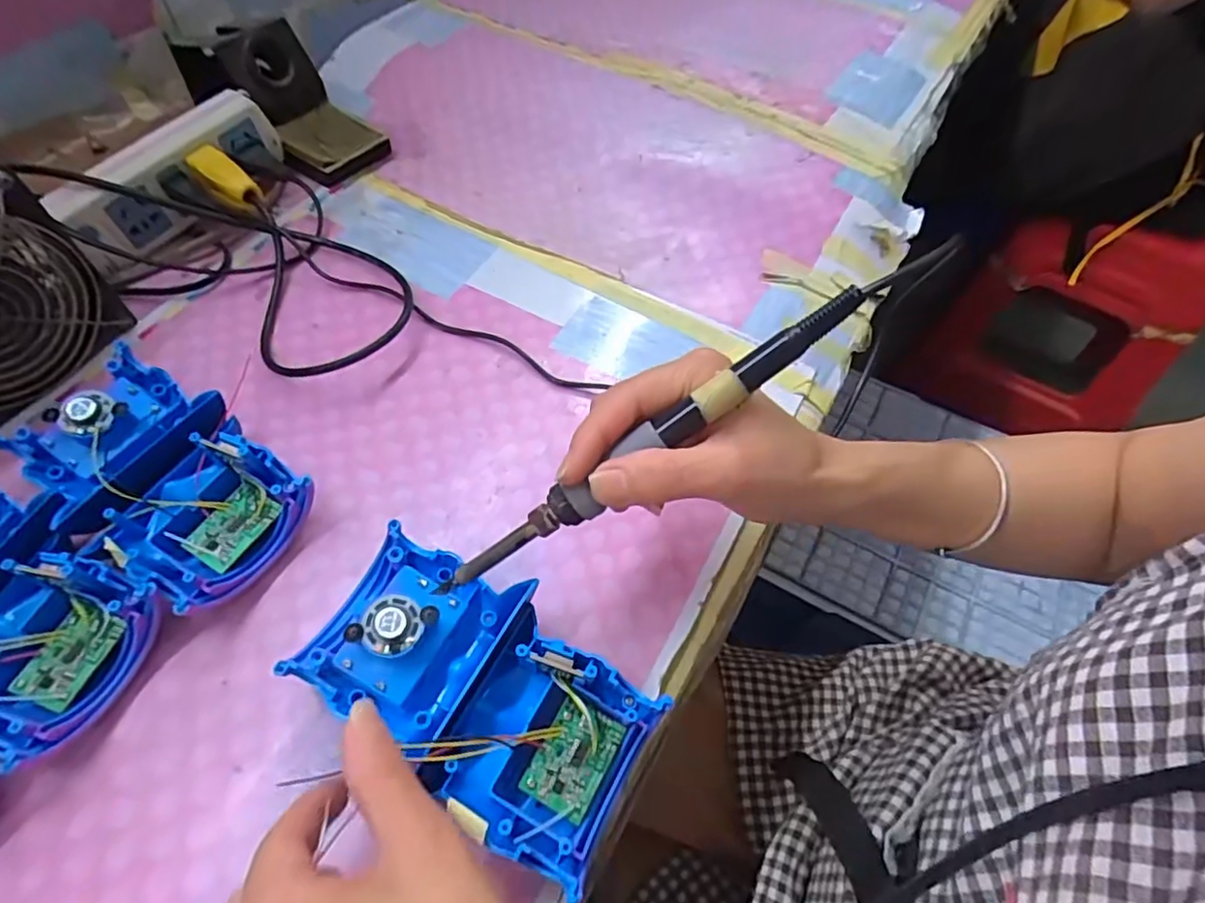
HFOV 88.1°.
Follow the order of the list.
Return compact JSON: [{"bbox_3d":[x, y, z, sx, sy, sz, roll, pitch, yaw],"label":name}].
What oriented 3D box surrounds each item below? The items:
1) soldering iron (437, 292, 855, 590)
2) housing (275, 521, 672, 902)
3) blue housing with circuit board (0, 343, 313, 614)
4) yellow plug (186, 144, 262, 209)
[{"bbox_3d":[0.016,0.000,0.253,0.204,0.014,0.015,-36,63,9],"label":"soldering iron"},{"bbox_3d":[-0.055,0.104,0.277,0.150,0.033,0.085,30,61,15],"label":"housing"},{"bbox_3d":[-0.234,0.015,0.332,0.156,0.041,0.089,29,61,16],"label":"blue housing with circuit board"},{"bbox_3d":[-0.268,-0.195,0.440,0.054,0.014,0.024,43,64,3],"label":"yellow plug"}]

